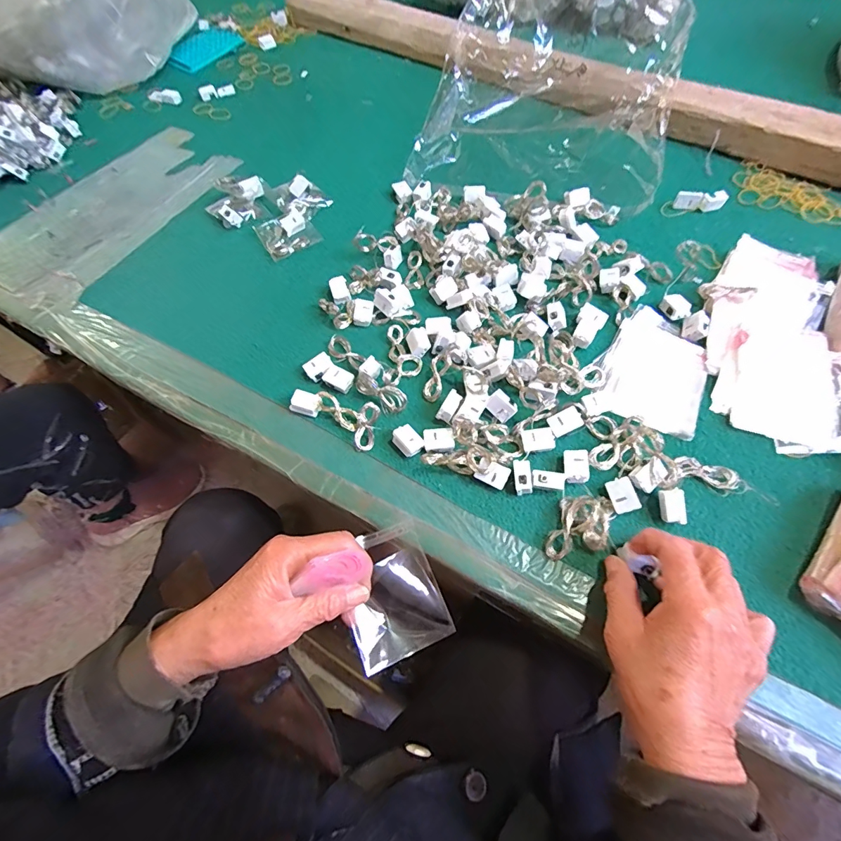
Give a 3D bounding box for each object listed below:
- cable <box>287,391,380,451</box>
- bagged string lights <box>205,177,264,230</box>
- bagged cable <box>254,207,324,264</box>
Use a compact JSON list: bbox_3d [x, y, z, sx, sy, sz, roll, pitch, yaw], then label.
[{"bbox_3d":[-0.082,-0.006,0.398,0.087,0.025,0.038,21,66,14],"label":"cable"},{"bbox_3d":[-0.236,-0.286,0.544,0.073,0.032,0.054,-39,67,-15],"label":"bagged string lights"},{"bbox_3d":[-0.166,-0.234,0.526,0.068,0.014,0.064,-25,64,-9],"label":"bagged cable"}]

